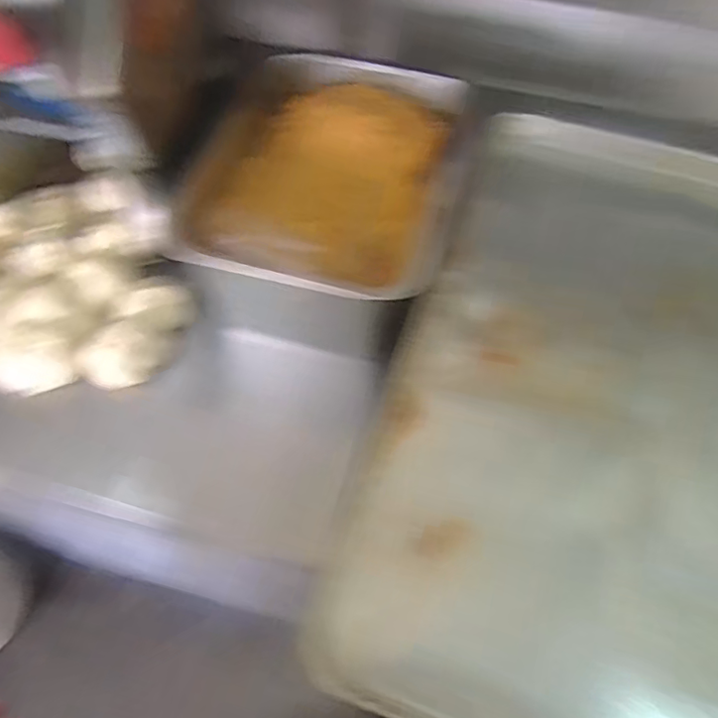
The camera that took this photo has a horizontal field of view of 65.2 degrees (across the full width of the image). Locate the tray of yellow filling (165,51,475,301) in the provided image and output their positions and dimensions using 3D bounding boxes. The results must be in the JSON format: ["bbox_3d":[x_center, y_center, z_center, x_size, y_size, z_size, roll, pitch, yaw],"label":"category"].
[{"bbox_3d":[-0.031,-0.194,0.616,0.278,0.080,0.333,15,60,8],"label":"tray of yellow filling"}]

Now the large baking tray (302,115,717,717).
[{"bbox_3d":[0.238,0.029,0.473,0.395,0.056,0.582,19,60,10],"label":"large baking tray"}]

